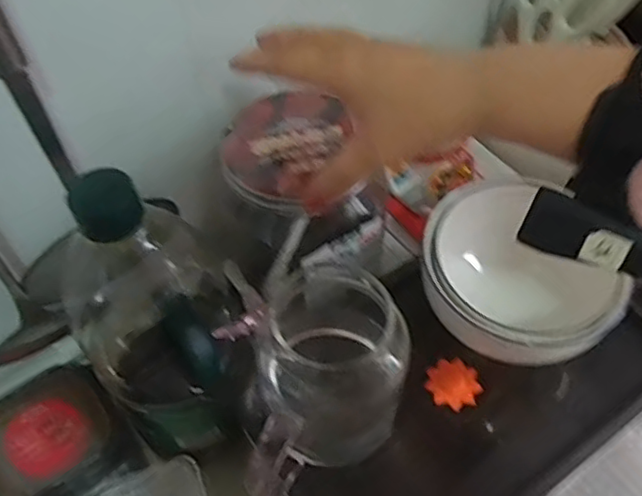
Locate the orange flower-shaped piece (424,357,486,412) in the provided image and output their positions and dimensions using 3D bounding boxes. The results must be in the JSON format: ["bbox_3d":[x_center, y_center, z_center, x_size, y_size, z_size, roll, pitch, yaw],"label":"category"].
[{"bbox_3d":[0.089,0.091,0.421,0.035,0.004,0.035,-1,55,1],"label":"orange flower-shaped piece"}]

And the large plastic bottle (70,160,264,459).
[{"bbox_3d":[-0.101,0.058,0.416,0.095,0.261,0.087,-34,61,-21],"label":"large plastic bottle"}]

